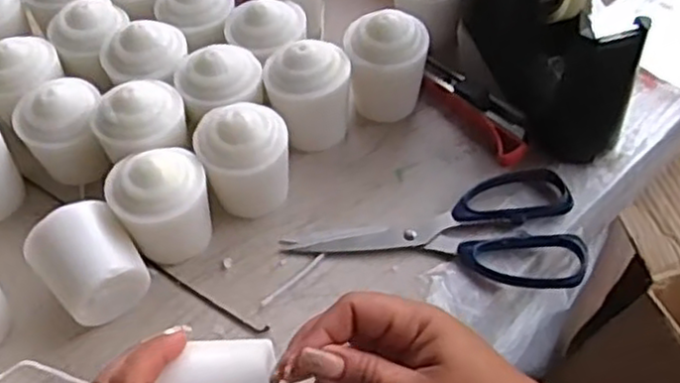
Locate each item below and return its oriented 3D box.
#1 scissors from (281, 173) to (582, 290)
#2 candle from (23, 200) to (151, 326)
[{"bbox_3d":[0.058,0.023,0.449,0.182,0.013,0.080,-1,54,2],"label":"scissors"},{"bbox_3d":[-0.146,0.045,0.419,0.054,0.042,0.067,-34,60,-20],"label":"candle"}]

